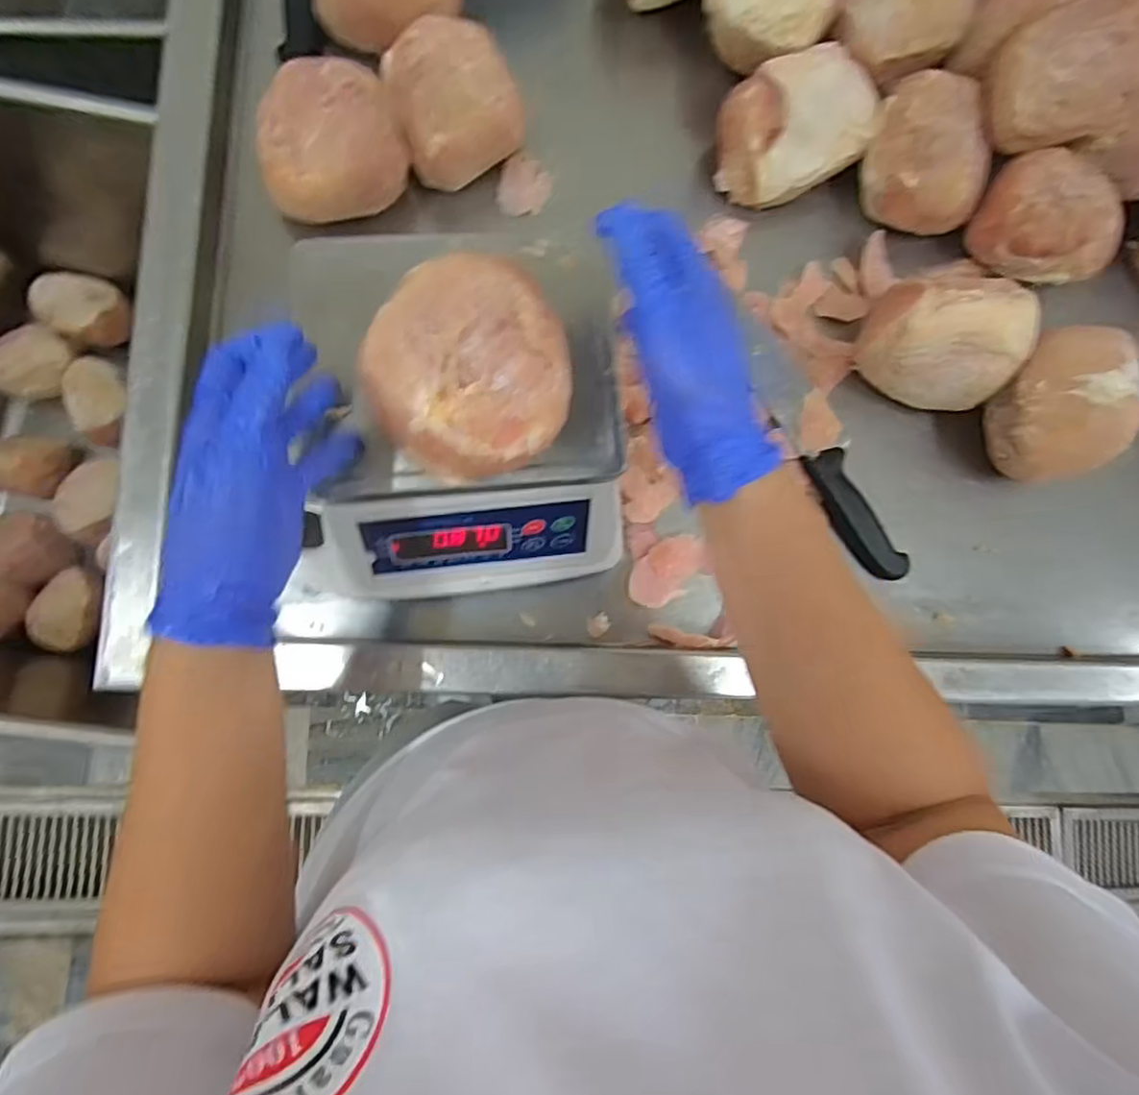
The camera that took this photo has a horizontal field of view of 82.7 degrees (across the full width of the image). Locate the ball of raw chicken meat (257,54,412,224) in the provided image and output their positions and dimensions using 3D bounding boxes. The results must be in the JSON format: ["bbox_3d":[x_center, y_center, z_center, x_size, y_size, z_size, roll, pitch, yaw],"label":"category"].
[{"bbox_3d":[-0.196,-0.334,0.535,0.114,0.070,0.117,1,84,-7],"label":"ball of raw chicken meat"}]

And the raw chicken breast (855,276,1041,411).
[{"bbox_3d":[0.334,-0.187,0.573,0.132,0.083,0.100,23,82,-4],"label":"raw chicken breast"}]

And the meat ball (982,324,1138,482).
[{"bbox_3d":[0.432,-0.127,0.572,0.085,0.087,0.125,1,84,-7],"label":"meat ball"}]

